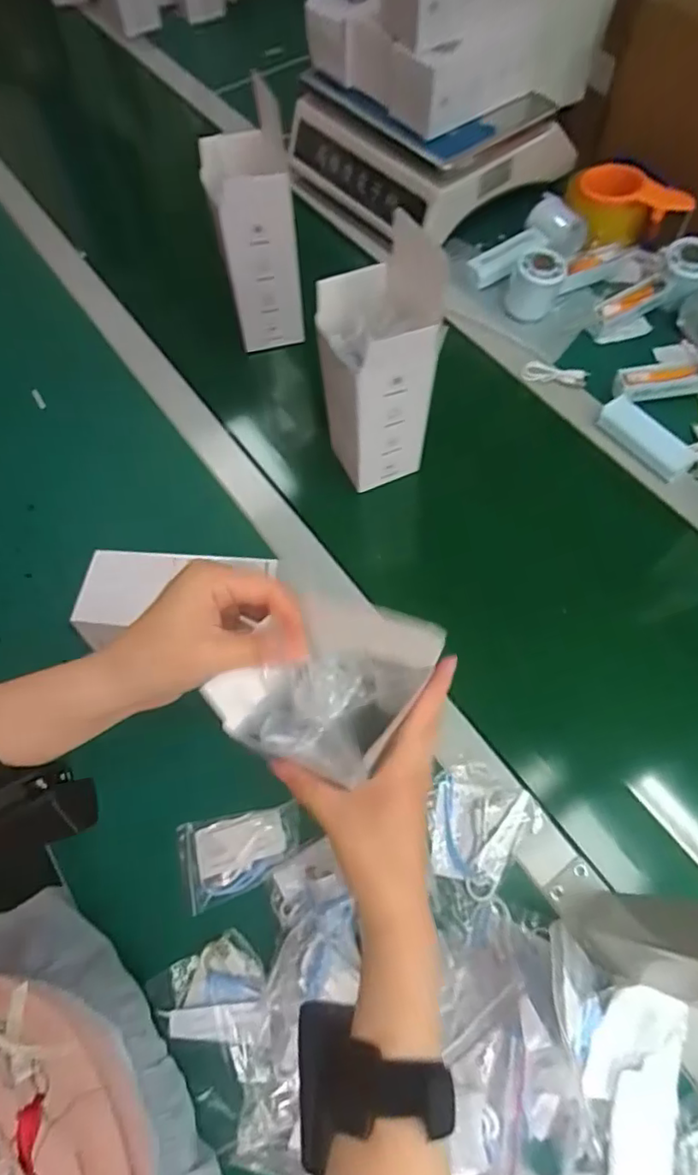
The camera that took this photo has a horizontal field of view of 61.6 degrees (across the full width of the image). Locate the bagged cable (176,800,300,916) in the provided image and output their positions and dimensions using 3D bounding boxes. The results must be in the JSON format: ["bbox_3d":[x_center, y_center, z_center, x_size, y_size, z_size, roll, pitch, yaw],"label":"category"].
[{"bbox_3d":[-0.087,0.206,0.464,0.095,0.018,0.060,-20,65,-6],"label":"bagged cable"}]

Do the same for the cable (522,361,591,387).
[{"bbox_3d":[0.232,-0.240,0.659,0.070,0.022,0.016,14,66,10],"label":"cable"}]

